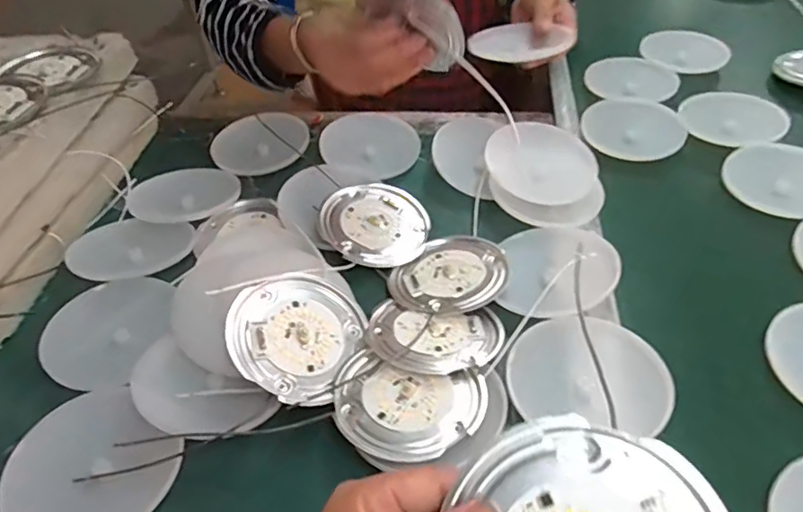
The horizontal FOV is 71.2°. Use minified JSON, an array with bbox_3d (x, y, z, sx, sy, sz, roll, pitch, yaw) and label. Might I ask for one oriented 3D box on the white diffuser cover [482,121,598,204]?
[{"bbox_3d":[0.140,-0.096,0.566,0.105,0.008,0.092,-5,72,0],"label":"white diffuser cover"}]

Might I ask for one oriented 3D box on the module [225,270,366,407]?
[{"bbox_3d":[-0.079,0.056,0.424,0.095,0.008,0.102,31,47,-1],"label":"module"}]

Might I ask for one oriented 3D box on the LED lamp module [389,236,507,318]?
[{"bbox_3d":[0.046,0.017,0.498,0.105,0.014,0.091,-34,53,-26],"label":"LED lamp module"}]

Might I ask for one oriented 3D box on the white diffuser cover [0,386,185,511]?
[{"bbox_3d":[-0.212,0.144,0.378,0.108,0.019,0.097,29,54,28],"label":"white diffuser cover"}]

